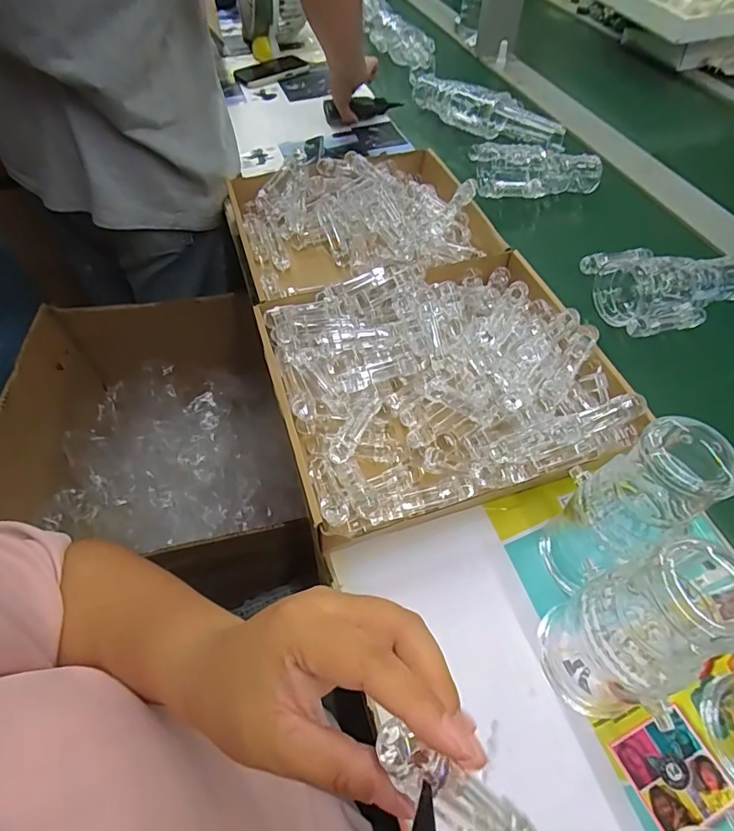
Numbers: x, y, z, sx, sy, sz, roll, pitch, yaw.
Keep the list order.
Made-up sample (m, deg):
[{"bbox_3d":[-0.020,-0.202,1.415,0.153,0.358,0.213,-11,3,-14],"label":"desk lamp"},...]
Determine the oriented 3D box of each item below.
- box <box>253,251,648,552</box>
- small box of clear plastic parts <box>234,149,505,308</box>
[{"bbox_3d":[0.071,-0.039,0.492,0.312,0.071,0.279,-16,56,-11],"label":"box"},{"bbox_3d":[-0.004,-0.248,0.649,0.314,0.075,0.279,-15,56,-10],"label":"small box of clear plastic parts"}]

